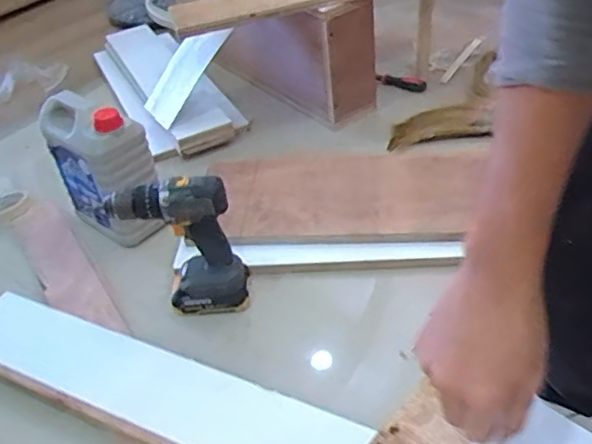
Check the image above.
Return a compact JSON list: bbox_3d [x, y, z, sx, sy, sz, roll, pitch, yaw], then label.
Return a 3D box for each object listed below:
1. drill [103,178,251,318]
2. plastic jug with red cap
[{"bbox_3d":[-0.162,0.036,0.852,0.164,0.211,0.088,-16,41,-12],"label":"drill"},{"bbox_3d":[-0.329,-0.098,1.031,0.133,0.227,0.169,-28,44,-24],"label":"plastic jug with red cap"}]

